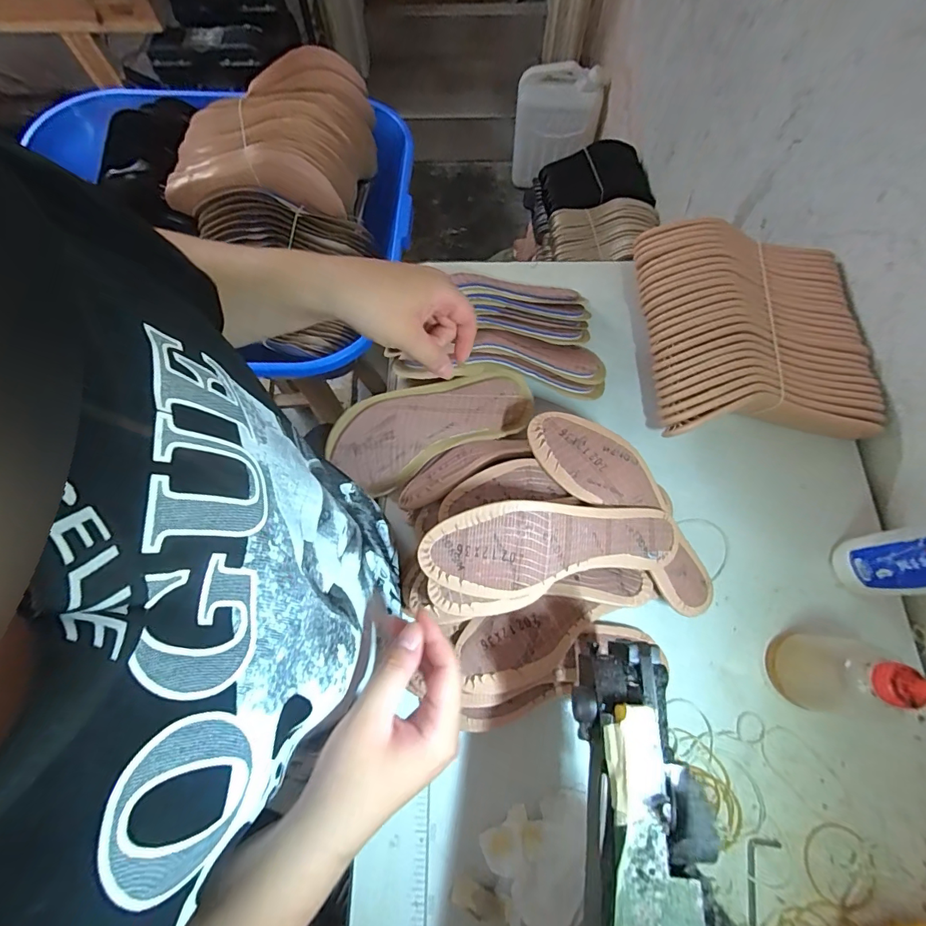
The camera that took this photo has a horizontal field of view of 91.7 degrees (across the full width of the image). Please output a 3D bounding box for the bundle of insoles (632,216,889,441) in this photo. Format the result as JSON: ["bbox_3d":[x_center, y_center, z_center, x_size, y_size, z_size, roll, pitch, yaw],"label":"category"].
[{"bbox_3d":[0.316,-0.147,0.504,0.223,0.082,0.248,-1,70,1],"label":"bundle of insoles"}]

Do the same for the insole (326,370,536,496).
[{"bbox_3d":[-0.037,-0.044,0.500,0.226,0.034,0.093,-22,71,-7],"label":"insole"}]

